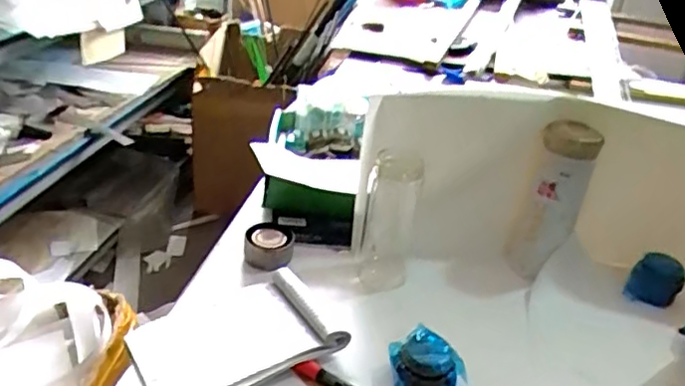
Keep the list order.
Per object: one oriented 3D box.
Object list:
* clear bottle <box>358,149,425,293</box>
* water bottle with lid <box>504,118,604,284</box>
[{"bbox_3d":[0.057,0.034,0.772,0.064,0.161,0.065,9,30,3],"label":"clear bottle"},{"bbox_3d":[0.272,0.007,0.818,0.063,0.198,0.054,-15,36,-32],"label":"water bottle with lid"}]

